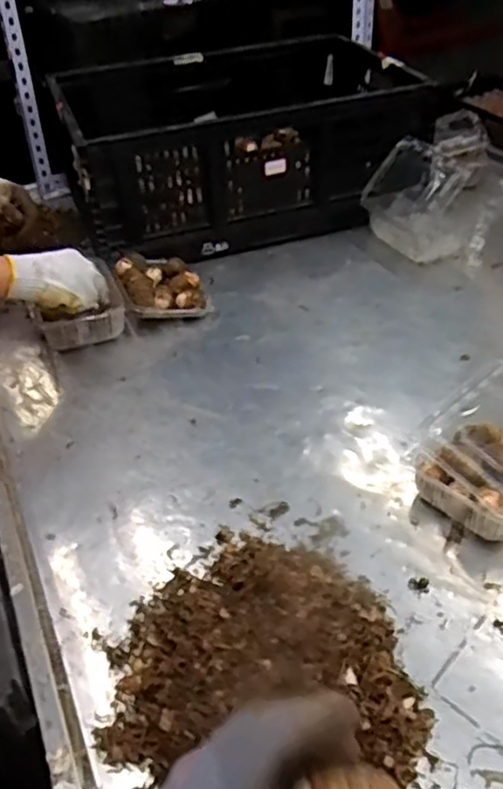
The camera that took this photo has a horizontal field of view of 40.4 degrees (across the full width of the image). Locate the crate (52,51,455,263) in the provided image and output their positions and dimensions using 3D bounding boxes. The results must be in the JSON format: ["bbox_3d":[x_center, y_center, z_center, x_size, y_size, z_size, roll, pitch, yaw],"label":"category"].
[{"bbox_3d":[-0.015,-0.445,1.219,0.605,0.222,0.399,-15,41,-13],"label":"crate"}]

